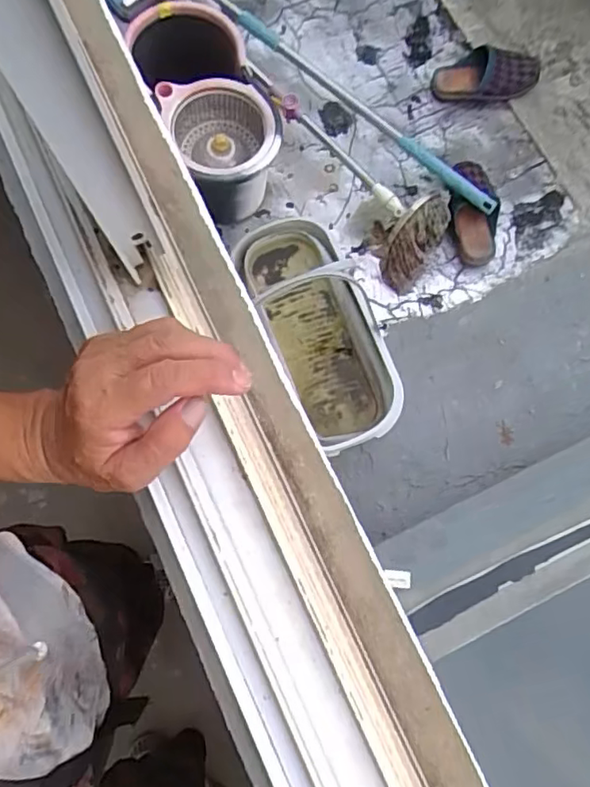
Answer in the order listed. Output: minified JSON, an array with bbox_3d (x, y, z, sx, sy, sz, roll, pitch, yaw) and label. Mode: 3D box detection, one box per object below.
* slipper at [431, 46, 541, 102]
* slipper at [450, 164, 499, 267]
[{"bbox_3d":[0.473,-0.775,1.438,0.258,0.082,0.104,-5,79,-3],"label":"slipper"},{"bbox_3d":[0.417,-0.428,1.374,0.108,0.063,0.254,-4,79,-2],"label":"slipper"}]

